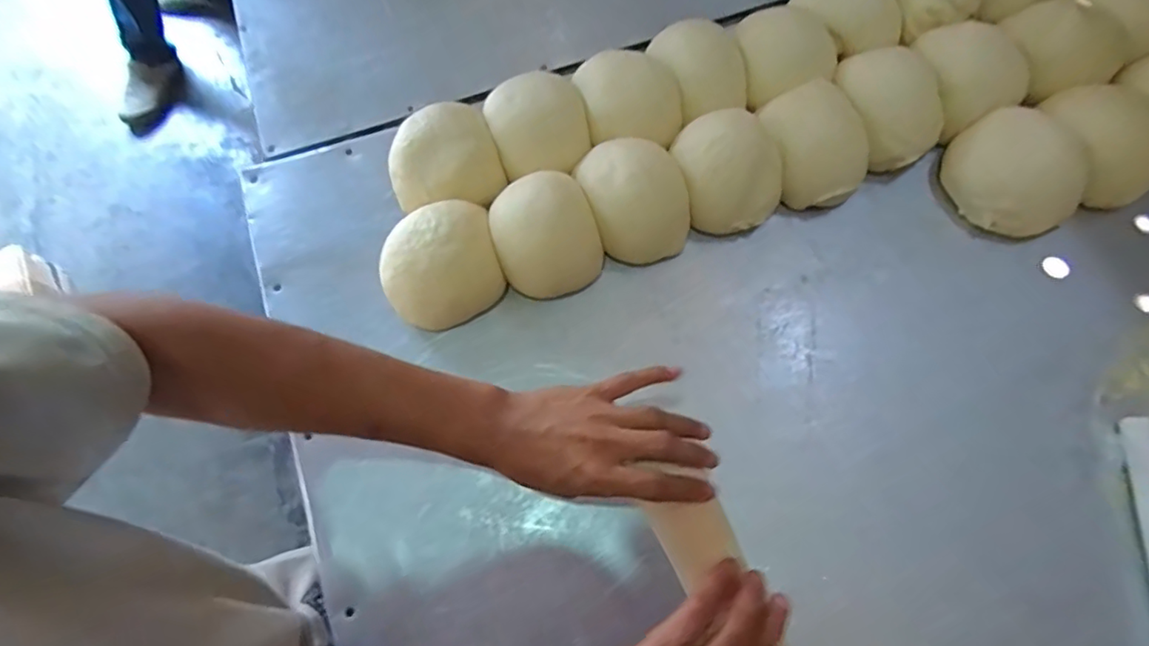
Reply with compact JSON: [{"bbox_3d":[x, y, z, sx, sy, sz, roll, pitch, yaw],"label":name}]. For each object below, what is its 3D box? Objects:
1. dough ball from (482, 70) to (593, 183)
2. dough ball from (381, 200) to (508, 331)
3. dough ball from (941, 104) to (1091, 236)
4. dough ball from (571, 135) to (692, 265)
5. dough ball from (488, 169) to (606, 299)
[{"bbox_3d":[-0.036,-0.189,0.544,0.089,0.053,0.083,-19,69,-5],"label":"dough ball"},{"bbox_3d":[-0.120,-0.052,0.508,0.101,0.063,0.093,-1,69,2],"label":"dough ball"},{"bbox_3d":[0.410,-0.141,0.520,0.109,0.076,0.104,1,69,2],"label":"dough ball"},{"bbox_3d":[0.053,-0.116,0.521,0.083,0.068,0.110,-26,70,-8],"label":"dough ball"},{"bbox_3d":[-0.026,-0.080,0.510,0.090,0.064,0.095,-1,69,2],"label":"dough ball"}]

